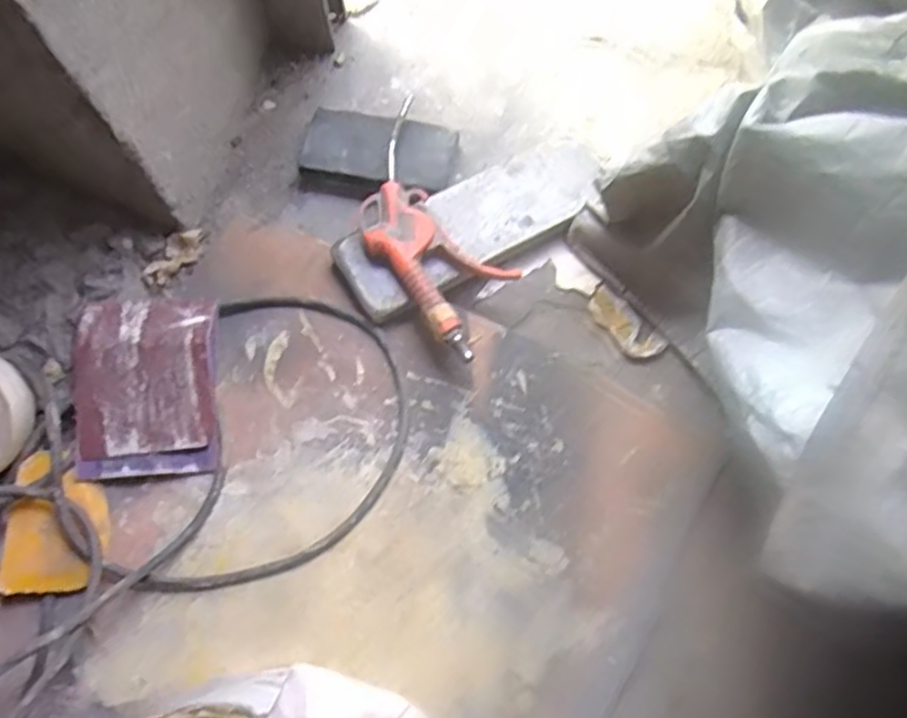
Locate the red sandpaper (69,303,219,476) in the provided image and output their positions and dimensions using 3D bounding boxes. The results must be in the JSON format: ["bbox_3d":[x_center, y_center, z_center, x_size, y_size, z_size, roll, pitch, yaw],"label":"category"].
[{"bbox_3d":[-0.236,0.019,0.549,0.108,0.029,0.133,-3,73,-3],"label":"red sandpaper"}]

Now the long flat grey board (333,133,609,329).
[{"bbox_3d":[0.018,-0.114,0.599,0.233,0.025,0.078,-29,76,-11],"label":"long flat grey board"}]

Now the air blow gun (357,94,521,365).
[{"bbox_3d":[-0.021,-0.109,0.588,0.105,0.037,0.224,-33,77,-12],"label":"air blow gun"}]

